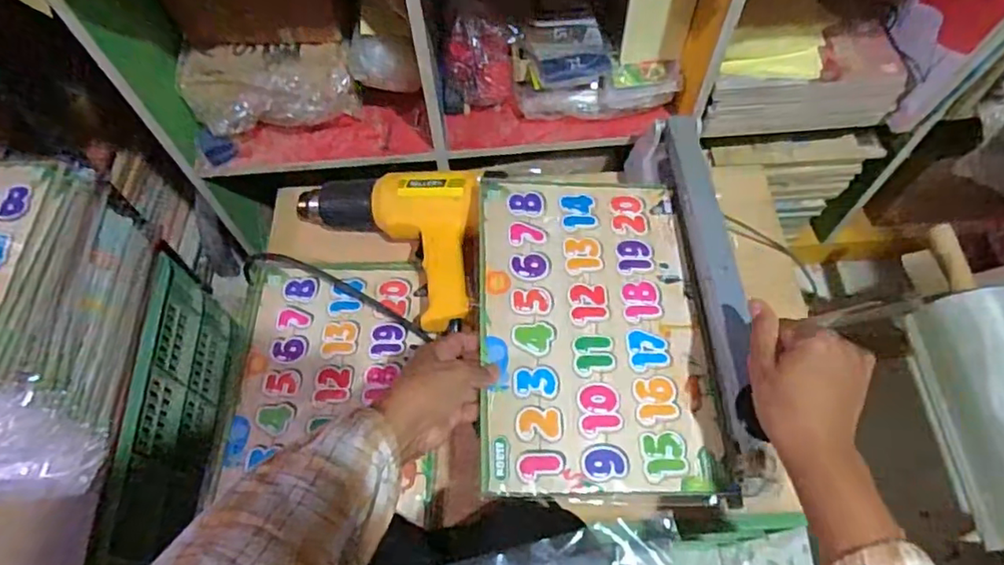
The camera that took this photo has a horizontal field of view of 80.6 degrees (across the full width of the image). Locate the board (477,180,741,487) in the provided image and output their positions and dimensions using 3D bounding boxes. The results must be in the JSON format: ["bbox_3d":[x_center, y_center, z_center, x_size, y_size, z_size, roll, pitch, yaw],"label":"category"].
[{"bbox_3d":[0.083,0.032,0.540,0.198,0.004,0.300,1,62,-5],"label":"board"}]

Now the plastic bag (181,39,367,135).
[{"bbox_3d":[-0.268,-0.230,0.680,0.187,0.073,0.090,-15,63,-6],"label":"plastic bag"}]

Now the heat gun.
[{"bbox_3d":[-0.131,-0.036,0.641,0.204,0.066,0.180,5,63,4],"label":"heat gun"}]

